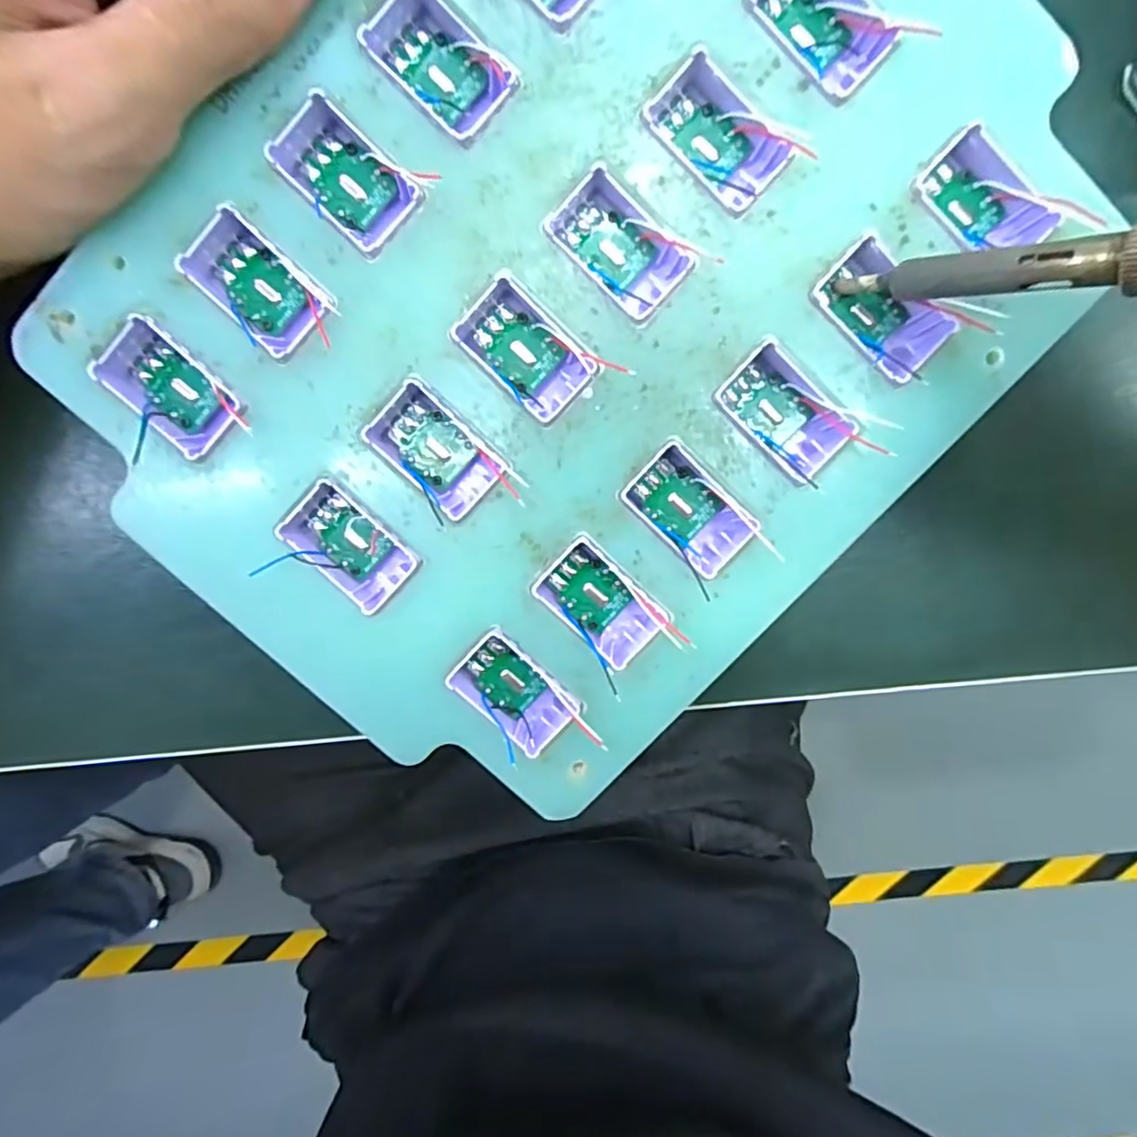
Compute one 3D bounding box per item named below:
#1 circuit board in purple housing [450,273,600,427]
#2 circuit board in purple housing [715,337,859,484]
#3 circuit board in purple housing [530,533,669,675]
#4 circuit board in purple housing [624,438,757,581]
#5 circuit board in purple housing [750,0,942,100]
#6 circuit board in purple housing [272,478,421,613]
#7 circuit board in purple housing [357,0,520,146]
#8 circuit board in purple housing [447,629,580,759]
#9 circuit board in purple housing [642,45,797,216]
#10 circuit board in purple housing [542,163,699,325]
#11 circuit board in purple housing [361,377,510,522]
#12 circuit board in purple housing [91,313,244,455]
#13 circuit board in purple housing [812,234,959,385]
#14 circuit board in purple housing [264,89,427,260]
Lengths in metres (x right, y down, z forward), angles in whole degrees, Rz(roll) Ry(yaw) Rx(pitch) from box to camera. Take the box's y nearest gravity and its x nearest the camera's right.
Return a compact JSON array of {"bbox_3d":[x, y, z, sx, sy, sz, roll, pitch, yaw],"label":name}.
[{"bbox_3d":[-0.010,-0.052,0.150,0.032,0.010,0.020,44,97,-6],"label":"circuit board in purple housing"},{"bbox_3d":[0.052,-0.038,0.152,0.031,0.011,0.020,43,97,-6],"label":"circuit board in purple housing"},{"bbox_3d":[0.008,0.009,0.159,0.031,0.010,0.020,43,97,-6],"label":"circuit board in purple housing"},{"bbox_3d":[0.031,-0.015,0.156,0.018,0.010,0.031,-45,96,6],"label":"circuit board in purple housing"},{"bbox_3d":[0.057,-0.122,0.140,0.021,0.011,0.035,-43,96,6],"label":"circuit board in purple housing"},{"bbox_3d":[-0.054,-0.006,0.158,0.032,0.015,0.020,44,97,-6],"label":"circuit board in purple housing"},{"bbox_3d":[-0.029,-0.113,0.141,0.033,0.010,0.019,44,97,-6],"label":"circuit board in purple housing"},{"bbox_3d":[-0.014,0.032,0.162,0.030,0.010,0.019,44,97,-6],"label":"circuit board in purple housing"},{"bbox_3d":[0.034,-0.099,0.143,0.020,0.011,0.032,-45,96,6],"label":"circuit board in purple housing"},{"bbox_3d":[0.012,-0.076,0.147,0.033,0.010,0.020,44,97,-6],"label":"circuit board in purple housing"},{"bbox_3d":[-0.032,-0.029,0.153,0.032,0.011,0.019,43,97,-6],"label":"circuit board in purple housing"},{"bbox_3d":[-0.096,-0.044,0.150,0.032,0.011,0.019,41,97,-6],"label":"circuit board in purple housing"},{"bbox_3d":[0.075,-0.062,0.150,0.032,0.010,0.022,42,97,-6],"label":"circuit board in purple housing"},{"bbox_3d":[-0.051,-0.090,0.144,0.020,0.010,0.033,-44,96,6],"label":"circuit board in purple housing"}]

